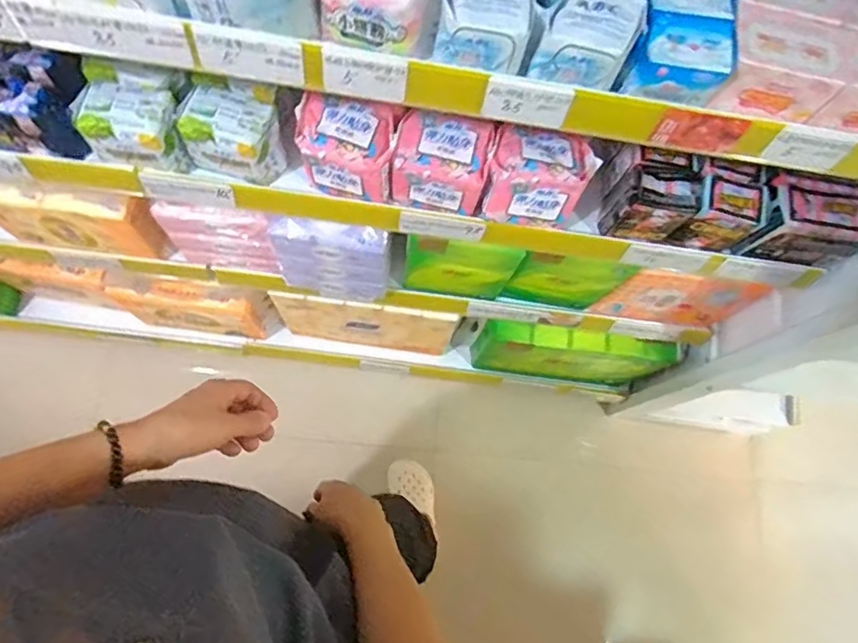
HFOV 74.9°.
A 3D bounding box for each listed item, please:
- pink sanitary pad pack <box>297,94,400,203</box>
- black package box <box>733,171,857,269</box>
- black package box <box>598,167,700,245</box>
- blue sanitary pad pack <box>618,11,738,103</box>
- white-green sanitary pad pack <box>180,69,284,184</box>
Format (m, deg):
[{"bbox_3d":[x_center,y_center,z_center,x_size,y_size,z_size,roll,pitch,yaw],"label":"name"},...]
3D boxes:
[{"bbox_3d":[-0.097,-0.208,0.678,0.116,0.079,0.091,6,69,2],"label":"pink sanitary pad pack"},{"bbox_3d":[0.475,-0.127,0.703,0.150,0.088,0.085,11,69,4],"label":"black package box"},{"bbox_3d":[0.268,-0.142,0.686,0.092,0.085,0.056,8,69,2],"label":"black package box"},{"bbox_3d":[0.209,-0.217,0.466,0.079,0.048,0.064,15,70,5],"label":"blue sanitary pad pack"},{"bbox_3d":[-0.229,-0.229,0.680,0.113,0.088,0.092,10,69,3],"label":"white-green sanitary pad pack"}]

